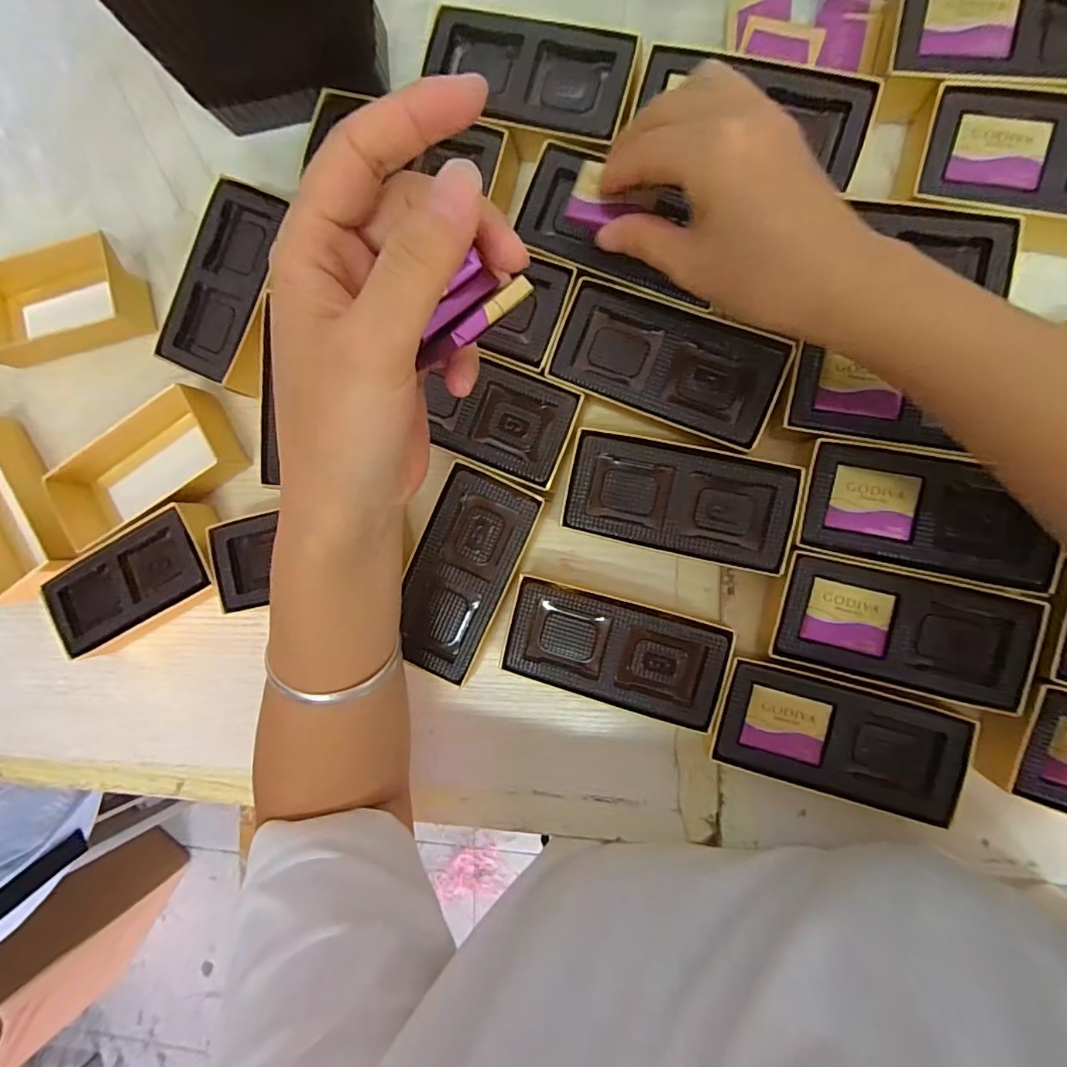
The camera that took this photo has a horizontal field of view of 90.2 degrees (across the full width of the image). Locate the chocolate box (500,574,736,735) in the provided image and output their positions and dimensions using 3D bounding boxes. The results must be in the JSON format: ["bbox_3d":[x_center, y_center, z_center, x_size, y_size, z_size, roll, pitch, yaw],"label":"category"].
[{"bbox_3d":[0.044,0.063,0.296,0.113,0.034,0.056,14,93,9],"label":"chocolate box"}]

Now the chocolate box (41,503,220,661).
[{"bbox_3d":[-0.244,0.030,0.341,0.124,0.040,0.054,-27,86,9],"label":"chocolate box"}]

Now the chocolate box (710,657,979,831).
[{"bbox_3d":[0.153,0.104,0.279,0.113,0.035,0.056,14,93,9],"label":"chocolate box"}]

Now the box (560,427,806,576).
[{"bbox_3d":[0.077,-0.018,0.289,0.114,0.034,0.055,13,93,9],"label":"box"}]

